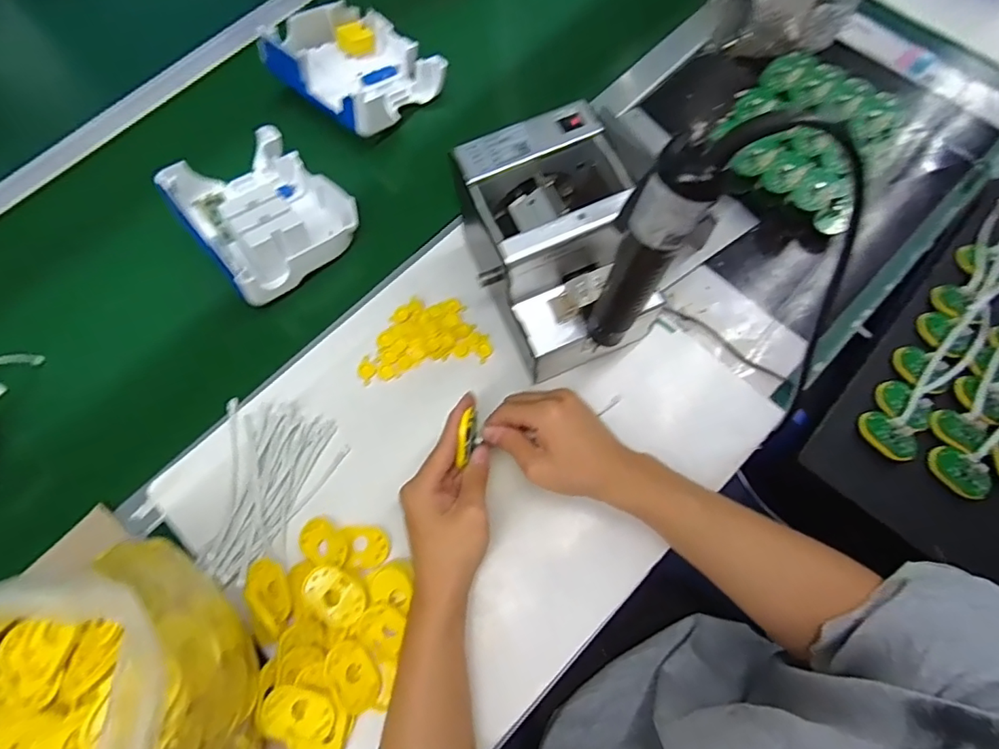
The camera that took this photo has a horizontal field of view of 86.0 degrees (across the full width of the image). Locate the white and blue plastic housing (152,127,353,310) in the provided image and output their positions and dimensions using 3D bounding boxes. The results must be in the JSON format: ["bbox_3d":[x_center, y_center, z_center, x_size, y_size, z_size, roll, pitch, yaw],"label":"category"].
[{"bbox_3d":[-0.257,-0.182,0.586,0.146,0.061,0.178,-37,64,-22],"label":"white and blue plastic housing"}]

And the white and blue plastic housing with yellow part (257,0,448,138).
[{"bbox_3d":[-0.178,-0.377,0.649,0.182,0.056,0.151,37,64,21],"label":"white and blue plastic housing with yellow part"}]

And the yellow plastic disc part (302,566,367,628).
[{"bbox_3d":[-0.139,0.187,0.453,0.057,0.009,0.038,34,68,18],"label":"yellow plastic disc part"}]

